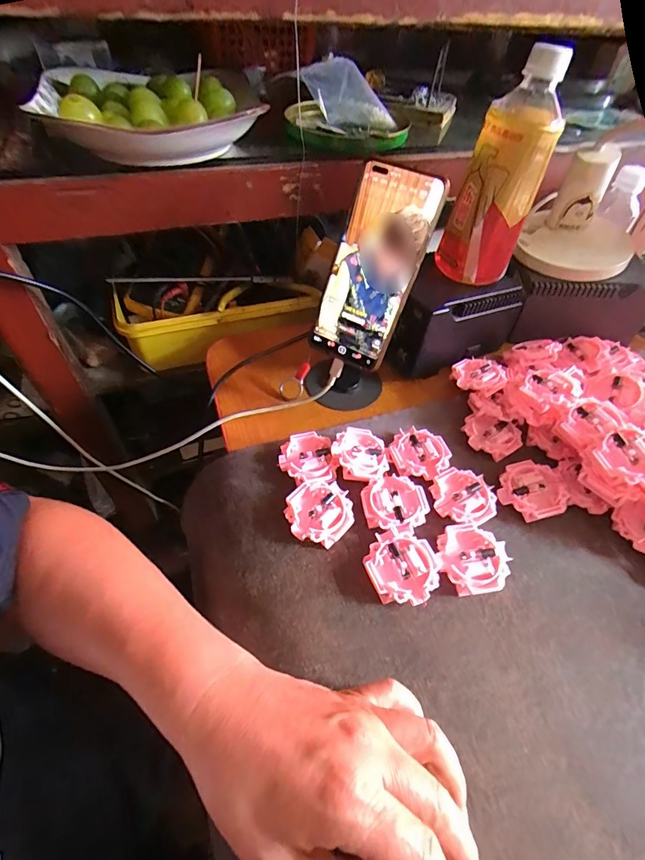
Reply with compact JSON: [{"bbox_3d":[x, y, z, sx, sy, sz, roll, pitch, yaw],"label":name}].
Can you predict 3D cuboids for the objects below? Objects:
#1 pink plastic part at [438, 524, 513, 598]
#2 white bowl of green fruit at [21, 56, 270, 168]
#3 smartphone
[{"bbox_3d":[0.114,0.098,0.315,0.053,0.012,0.051,0,50,-4],"label":"pink plastic part"},{"bbox_3d":[-0.155,-0.278,0.376,0.183,0.056,0.179,2,50,-3],"label":"white bowl of green fruit"},{"bbox_3d":[0.045,-0.140,0.365,0.074,0.164,0.011,28,24,18],"label":"smartphone"}]

